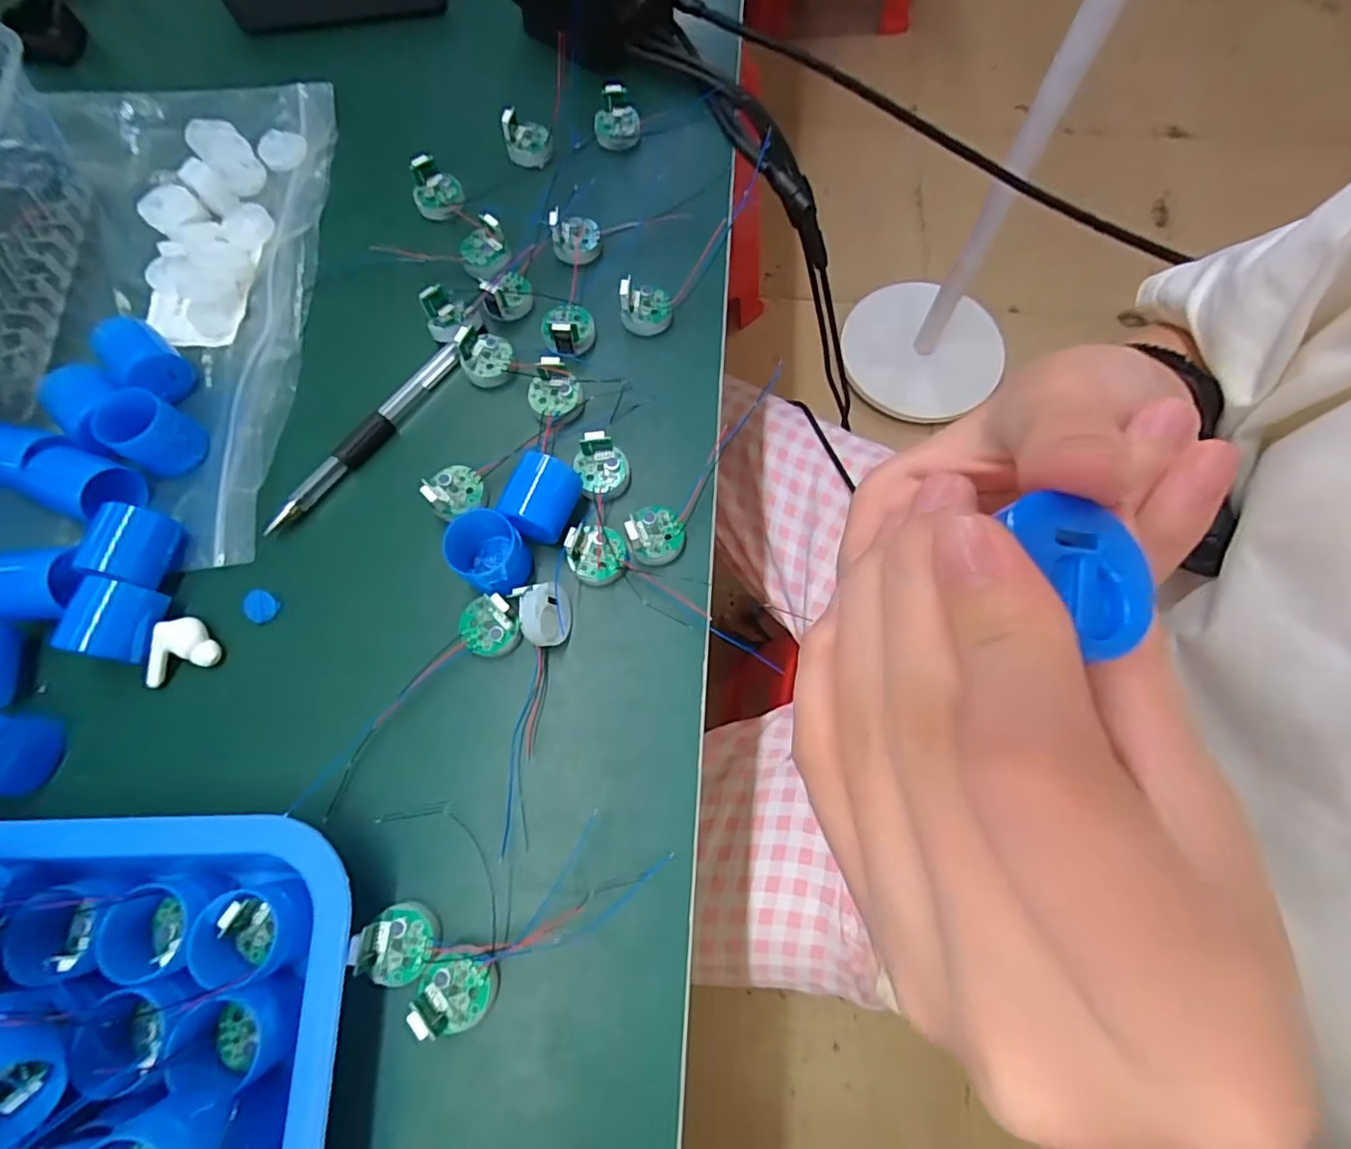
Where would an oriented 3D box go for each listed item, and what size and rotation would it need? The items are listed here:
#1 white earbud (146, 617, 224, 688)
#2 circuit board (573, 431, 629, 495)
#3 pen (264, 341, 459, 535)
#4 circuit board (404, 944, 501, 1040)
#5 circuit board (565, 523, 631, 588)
[{"bbox_3d":[-0.208,0.031,0.256,0.028,0.012,0.021,-23,73,-7],"label":"white earbud"},{"bbox_3d":[-0.034,-0.050,0.280,0.023,0.019,0.024,-18,72,-5],"label":"circuit board"},{"bbox_3d":[-0.146,-0.068,0.291,0.012,0.006,0.120,33,75,11],"label":"pen"},{"bbox_3d":[-0.076,0.145,0.214,0.024,0.010,0.026,19,73,7],"label":"circuit board"},{"bbox_3d":[-0.034,-0.010,0.270,0.025,0.006,0.026,-15,72,-5],"label":"circuit board"}]

